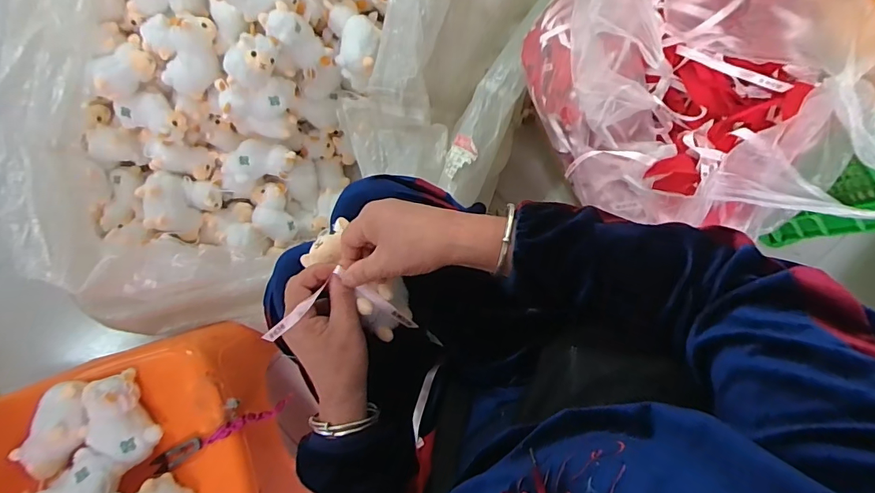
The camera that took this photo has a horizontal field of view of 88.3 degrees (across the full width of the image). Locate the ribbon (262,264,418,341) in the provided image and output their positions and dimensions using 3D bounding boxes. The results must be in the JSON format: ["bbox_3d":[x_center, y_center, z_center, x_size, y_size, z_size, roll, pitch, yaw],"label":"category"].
[{"bbox_3d":[-0.093,0.055,0.438,0.144,0.028,0.069,-6,85,-23],"label":"ribbon"}]

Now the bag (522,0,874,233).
[{"bbox_3d":[0.293,-0.223,0.550,0.343,0.216,0.343,3,86,5],"label":"bag"}]

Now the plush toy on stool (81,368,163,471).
[{"bbox_3d":[-0.432,0.237,0.605,0.070,0.056,0.121,-27,84,3],"label":"plush toy on stool"}]

